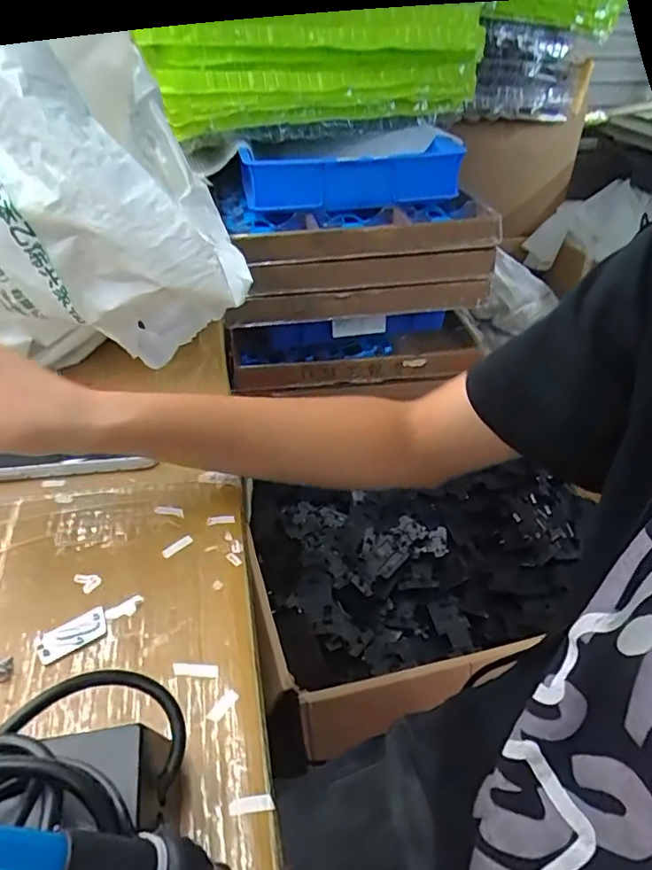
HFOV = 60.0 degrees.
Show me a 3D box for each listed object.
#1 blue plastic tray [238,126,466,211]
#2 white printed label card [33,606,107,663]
[{"bbox_3d":[0.050,-0.459,0.979,0.382,0.085,0.125,-9,40,-15],"label":"blue plastic tray"},{"bbox_3d":[-0.133,0.104,0.297,0.034,0.004,0.019,-22,46,-28],"label":"white printed label card"}]

